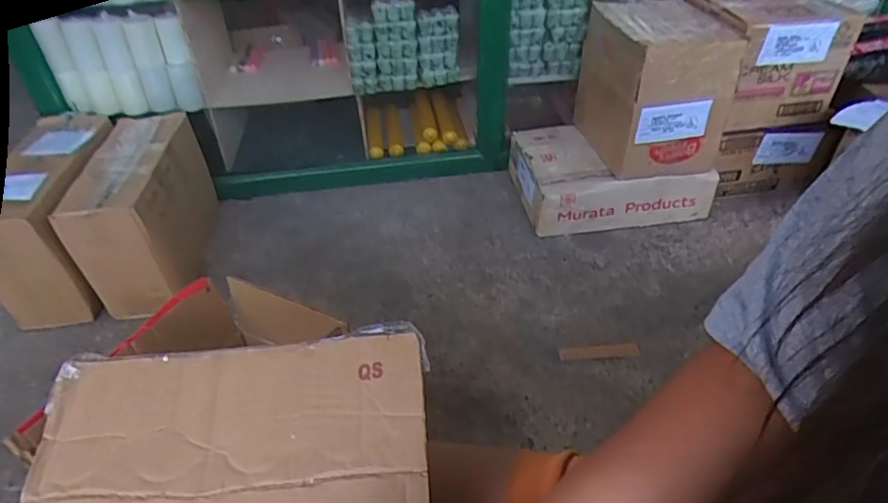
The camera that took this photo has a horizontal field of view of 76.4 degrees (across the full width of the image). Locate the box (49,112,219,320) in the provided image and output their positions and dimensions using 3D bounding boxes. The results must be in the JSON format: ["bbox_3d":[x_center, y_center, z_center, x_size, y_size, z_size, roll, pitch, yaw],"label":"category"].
[{"bbox_3d":[-0.690,-0.093,1.347,0.202,0.293,0.391,-5,40,-2],"label":"box"}]

